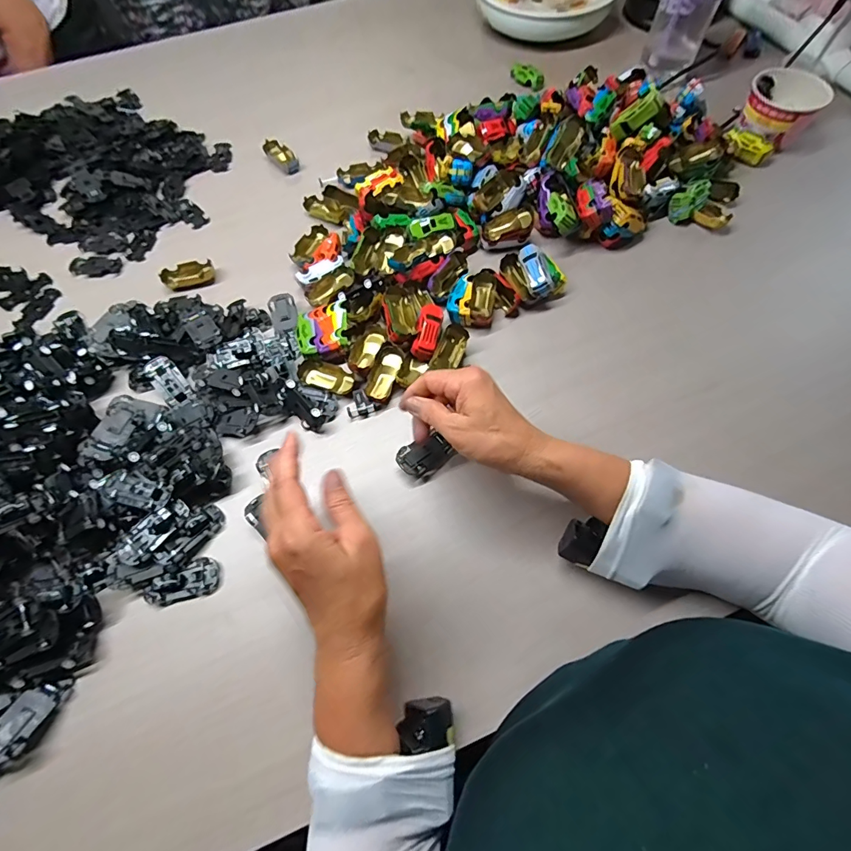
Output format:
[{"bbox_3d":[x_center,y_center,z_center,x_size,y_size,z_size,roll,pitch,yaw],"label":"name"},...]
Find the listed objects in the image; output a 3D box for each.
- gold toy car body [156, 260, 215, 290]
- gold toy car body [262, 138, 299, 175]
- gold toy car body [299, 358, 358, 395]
[{"bbox_3d":[-0.304,-0.191,0.551,0.062,0.013,0.031,-12,68,-3],"label":"gold toy car body"},{"bbox_3d":[-0.215,-0.406,0.647,0.061,0.018,0.030,40,75,17],"label":"gold toy car body"},{"bbox_3d":[-0.107,-0.055,0.478,0.064,0.014,0.032,18,70,10],"label":"gold toy car body"}]

